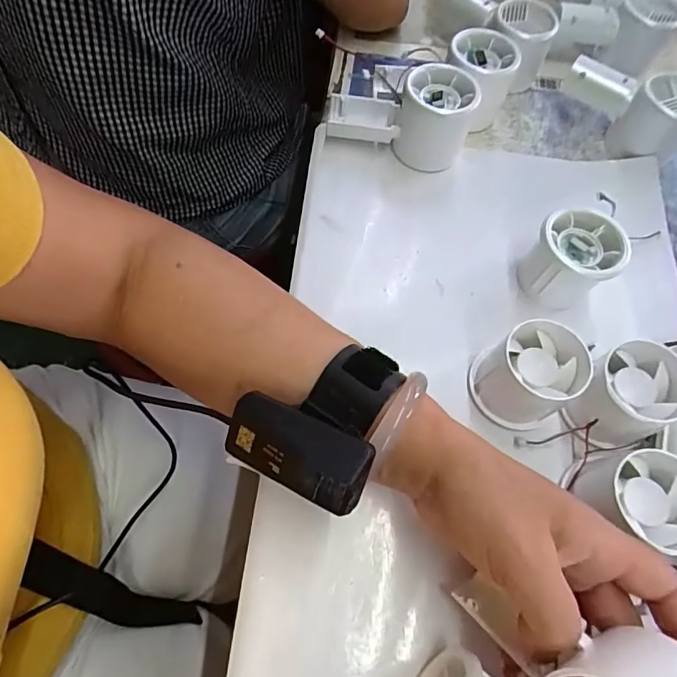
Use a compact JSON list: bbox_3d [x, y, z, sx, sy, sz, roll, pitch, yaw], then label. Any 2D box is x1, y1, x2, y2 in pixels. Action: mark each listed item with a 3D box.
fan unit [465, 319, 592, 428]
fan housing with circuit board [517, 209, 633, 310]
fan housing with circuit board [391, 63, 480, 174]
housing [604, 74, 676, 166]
[{"bbox_3d":[0.116,0.022,0.287,0.056,0.049,0.054,1,64,-3],"label":"fan unit"},{"bbox_3d":[0.162,-0.054,0.326,0.053,0.050,0.057,1,64,-3],"label":"fan housing with circuit board"},{"bbox_3d":[0.078,-0.175,0.375,0.055,0.060,0.053,1,64,-3],"label":"fan housing with circuit board"},{"bbox_3d":[0.269,-0.182,0.394,0.055,0.055,0.056,42,69,15],"label":"housing"}]

